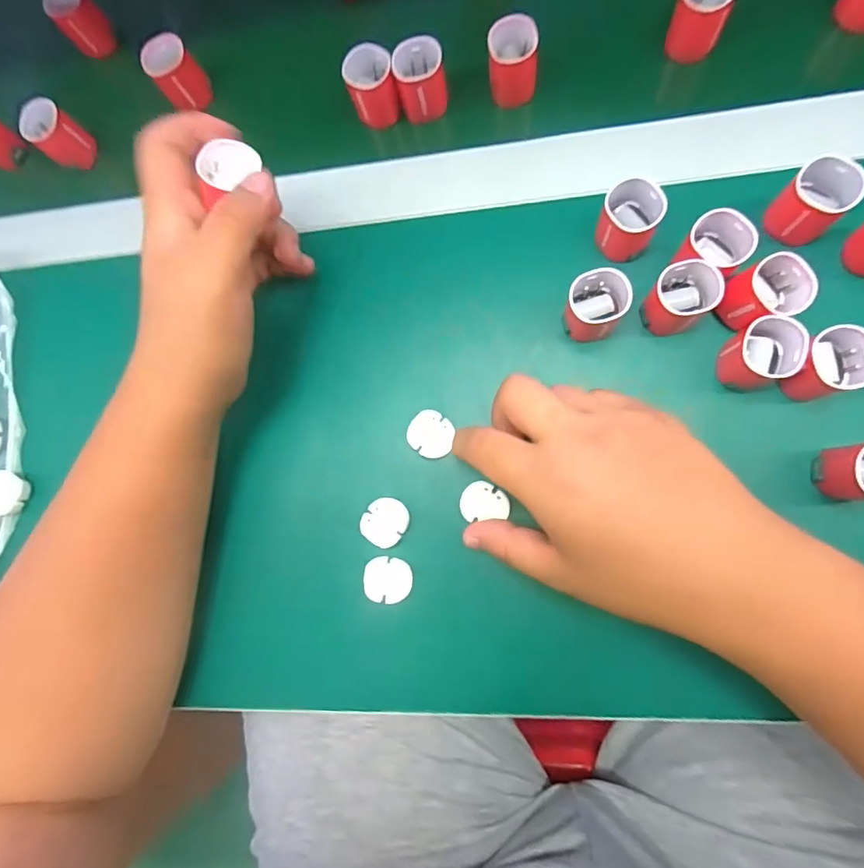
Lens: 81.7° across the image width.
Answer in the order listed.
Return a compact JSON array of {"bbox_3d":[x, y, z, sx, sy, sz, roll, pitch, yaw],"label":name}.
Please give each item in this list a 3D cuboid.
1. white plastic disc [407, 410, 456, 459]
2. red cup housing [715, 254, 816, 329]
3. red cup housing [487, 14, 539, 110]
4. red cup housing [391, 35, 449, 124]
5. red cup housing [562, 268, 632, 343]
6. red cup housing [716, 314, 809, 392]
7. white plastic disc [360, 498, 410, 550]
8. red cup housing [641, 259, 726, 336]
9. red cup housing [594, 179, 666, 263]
[{"bbox_3d":[0.000,0.000,0.291,0.027,0.005,0.024,31,92,8],"label":"white plastic disc"},{"bbox_3d":[0.169,-0.072,0.254,0.033,0.029,0.031,-1,86,9],"label":"red cup housing"},{"bbox_3d":[0.050,-0.229,0.308,0.029,0.032,0.032,-2,86,9],"label":"red cup housing"},{"bbox_3d":[-0.007,-0.225,0.317,0.030,0.031,0.035,-6,85,8],"label":"red cup housing"},{"bbox_3d":[0.090,-0.070,0.273,0.031,0.035,0.031,4,86,9],"label":"red cup housing"},{"bbox_3d":[0.168,-0.041,0.253,0.029,0.028,0.031,-8,85,8],"label":"red cup housing"},{"bbox_3d":[-0.027,0.051,0.290,0.024,0.004,0.027,37,84,-2],"label":"white plastic disc"},{"bbox_3d":[0.131,-0.072,0.263,0.031,0.028,0.029,-1,86,9],"label":"red cup housing"},{"bbox_3d":[0.108,-0.116,0.275,0.030,0.029,0.032,-1,86,9],"label":"red cup housing"}]

